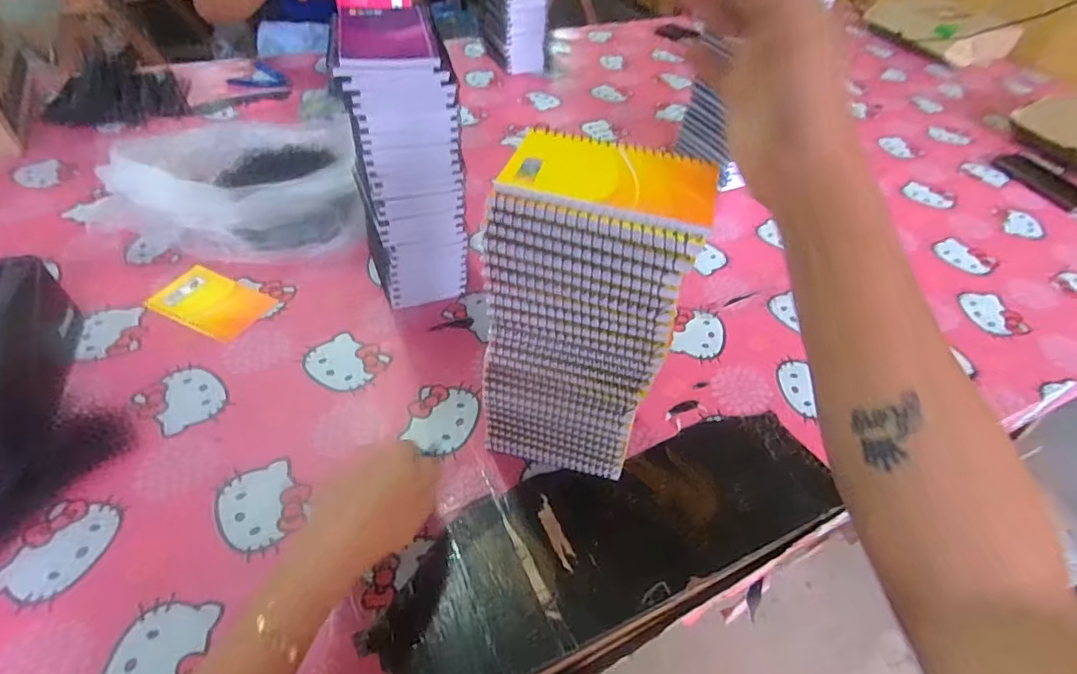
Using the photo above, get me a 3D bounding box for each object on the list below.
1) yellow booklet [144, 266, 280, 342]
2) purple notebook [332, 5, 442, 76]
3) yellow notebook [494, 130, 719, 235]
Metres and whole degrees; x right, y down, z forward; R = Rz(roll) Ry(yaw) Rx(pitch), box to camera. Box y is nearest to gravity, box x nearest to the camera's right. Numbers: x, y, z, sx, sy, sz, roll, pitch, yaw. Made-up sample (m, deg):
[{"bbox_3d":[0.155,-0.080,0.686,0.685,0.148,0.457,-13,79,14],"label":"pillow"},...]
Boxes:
[{"bbox_3d":[-0.381,-0.042,0.630,0.132,0.006,0.078,22,48,16],"label":"yellow booklet"},{"bbox_3d":[-0.137,-0.268,0.485,0.082,0.014,0.120,-8,49,-13],"label":"purple notebook"},{"bbox_3d":[0.046,-0.102,0.342,0.128,0.006,0.082,14,47,10],"label":"yellow notebook"}]

